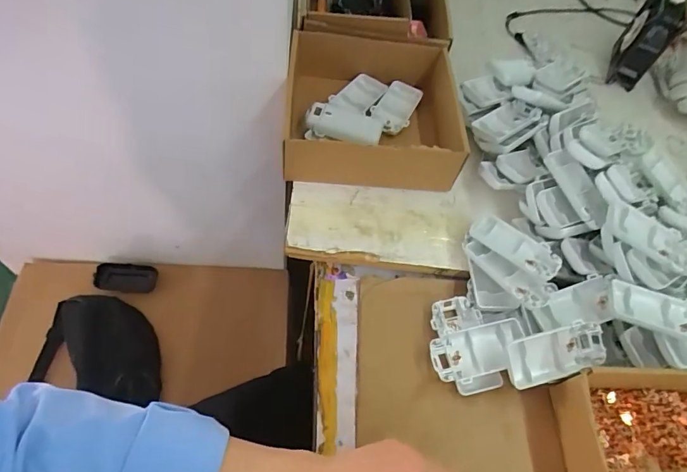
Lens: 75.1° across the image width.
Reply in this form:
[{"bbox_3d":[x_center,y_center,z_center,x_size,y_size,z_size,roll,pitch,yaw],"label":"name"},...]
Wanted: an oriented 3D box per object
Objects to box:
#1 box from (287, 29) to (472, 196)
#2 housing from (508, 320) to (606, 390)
[{"bbox_3d":[0.032,-0.158,0.556,0.205,0.080,0.192,0,58,-6],"label":"box"},{"bbox_3d":[0.202,0.110,0.424,0.094,0.015,0.046,-12,90,-10],"label":"housing"}]

